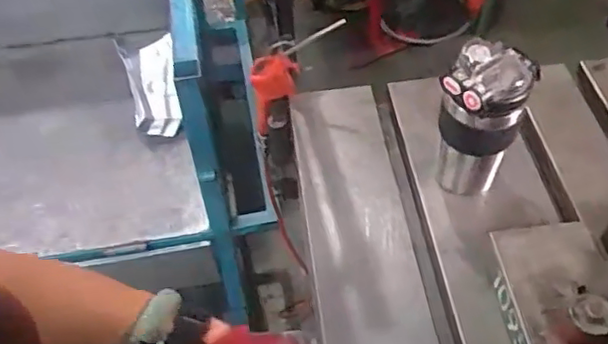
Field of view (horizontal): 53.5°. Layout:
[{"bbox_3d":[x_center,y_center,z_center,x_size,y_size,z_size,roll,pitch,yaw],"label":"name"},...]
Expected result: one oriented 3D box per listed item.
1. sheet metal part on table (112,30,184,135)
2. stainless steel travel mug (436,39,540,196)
[{"bbox_3d":[-0.316,-0.178,1.256,0.103,0.056,0.205,-10,88,-6],"label":"sheet metal part on table"},{"bbox_3d":[0.190,-0.052,0.662,0.082,0.192,0.072,19,55,16],"label":"stainless steel travel mug"}]

